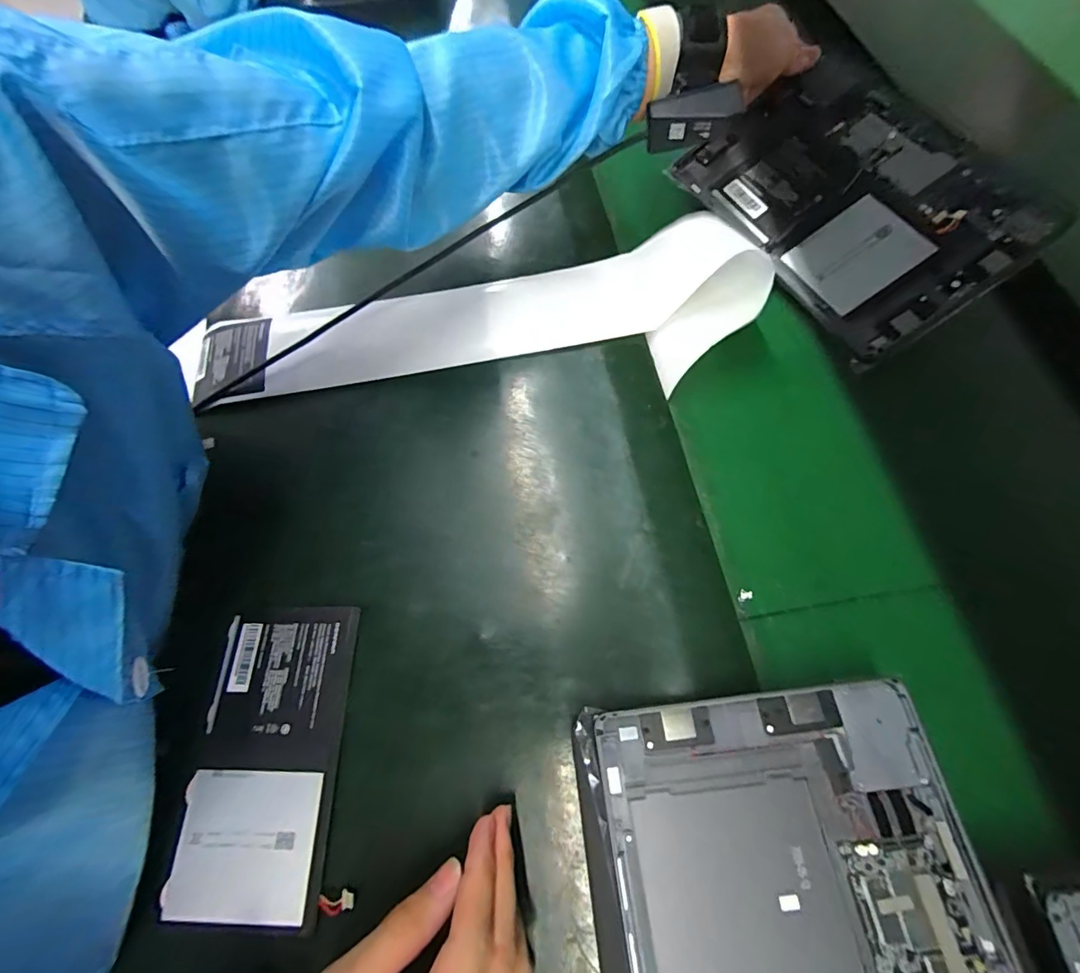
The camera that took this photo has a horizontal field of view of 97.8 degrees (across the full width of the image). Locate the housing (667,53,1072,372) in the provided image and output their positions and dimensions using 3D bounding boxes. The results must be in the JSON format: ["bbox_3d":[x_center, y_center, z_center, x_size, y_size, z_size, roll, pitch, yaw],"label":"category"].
[{"bbox_3d":[0.254,-0.238,0.387,0.166,0.009,0.251,-33,71,9],"label":"housing"}]

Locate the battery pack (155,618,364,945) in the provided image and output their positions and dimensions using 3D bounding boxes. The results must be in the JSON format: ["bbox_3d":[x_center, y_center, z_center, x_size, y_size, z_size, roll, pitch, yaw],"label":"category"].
[{"bbox_3d":[-0.167,0.164,0.290,0.099,0.007,0.166,-3,67,1],"label":"battery pack"}]

